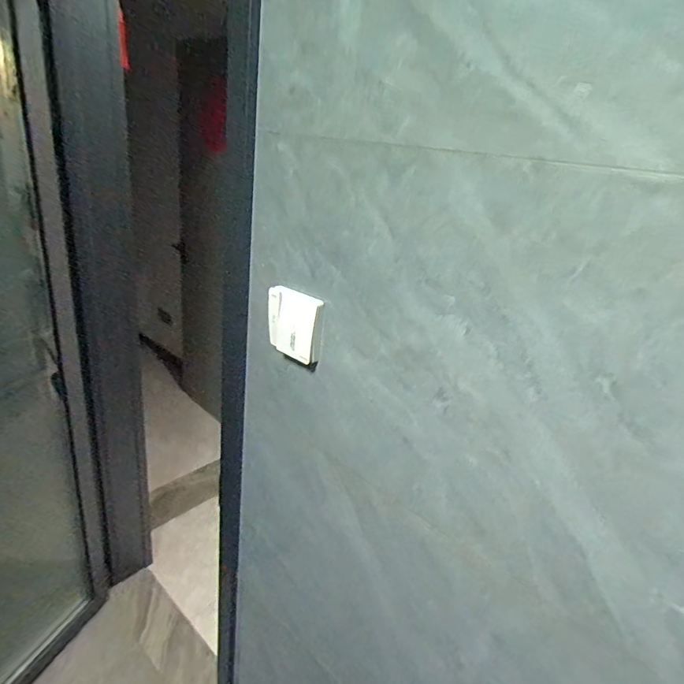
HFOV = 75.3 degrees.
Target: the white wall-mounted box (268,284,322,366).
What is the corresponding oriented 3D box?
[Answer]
[{"bbox_3d":[-0.063,-0.025,0.595,0.082,0.089,0.021,24,28,35],"label":"white wall-mounted box"}]

